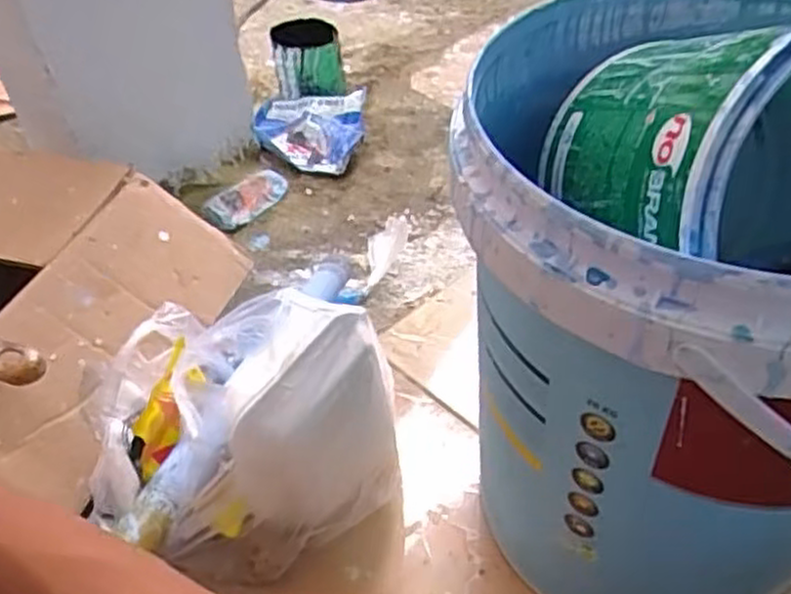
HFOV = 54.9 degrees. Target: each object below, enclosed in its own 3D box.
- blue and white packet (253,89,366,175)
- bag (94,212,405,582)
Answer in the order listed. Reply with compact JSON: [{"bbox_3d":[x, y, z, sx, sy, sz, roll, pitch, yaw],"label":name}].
[{"bbox_3d":[-0.116,-0.232,1.040,0.154,0.040,0.171,-7,43,-3],"label":"blue and white packet"},{"bbox_3d":[-0.109,0.098,0.577,0.204,0.207,0.139,-10,44,-7],"label":"bag"}]

